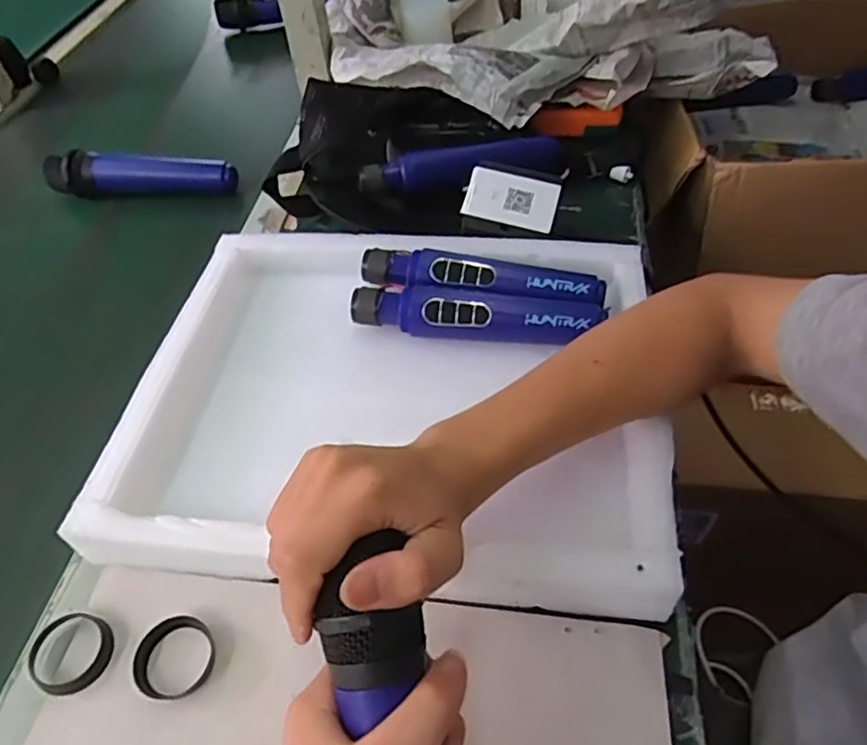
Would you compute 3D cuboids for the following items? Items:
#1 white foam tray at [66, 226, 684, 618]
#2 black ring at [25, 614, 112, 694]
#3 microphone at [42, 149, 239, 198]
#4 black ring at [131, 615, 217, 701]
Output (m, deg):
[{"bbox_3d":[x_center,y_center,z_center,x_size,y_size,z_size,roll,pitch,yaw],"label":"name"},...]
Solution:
[{"bbox_3d":[-0.028,0.015,0.446,0.351,0.056,0.283,2,52,7],"label":"white foam tray"},{"bbox_3d":[-0.210,0.161,0.361,0.045,0.011,0.043,-3,52,3],"label":"black ring"},{"bbox_3d":[-0.312,-0.207,0.671,0.206,0.050,0.035,3,52,8],"label":"microphone"},{"bbox_3d":[-0.148,0.162,0.357,0.044,0.012,0.043,-3,52,3],"label":"black ring"}]

